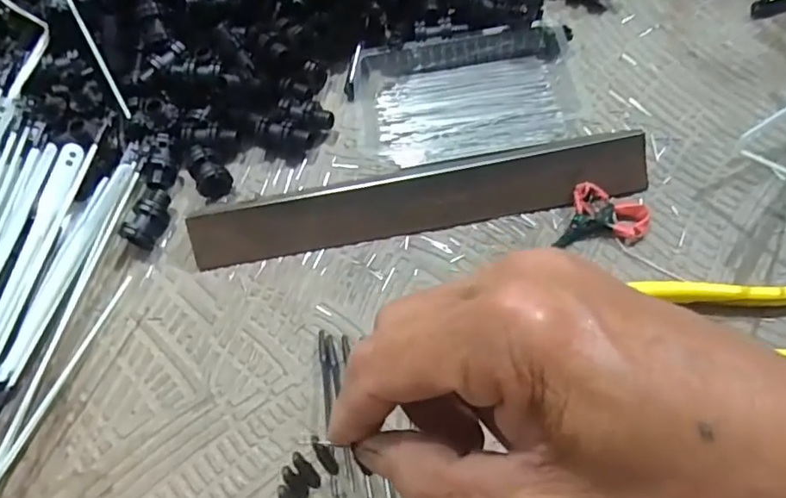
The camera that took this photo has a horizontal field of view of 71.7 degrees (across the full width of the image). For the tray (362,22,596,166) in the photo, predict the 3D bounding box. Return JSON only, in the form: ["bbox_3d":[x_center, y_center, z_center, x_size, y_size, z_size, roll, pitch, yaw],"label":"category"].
[{"bbox_3d":[0.052,-0.110,0.375,0.153,0.025,0.091,-9,61,3],"label":"tray"}]

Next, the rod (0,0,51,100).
[{"bbox_3d":[-0.304,-0.210,0.432,0.040,0.032,0.223,-26,61,-6],"label":"rod"}]

